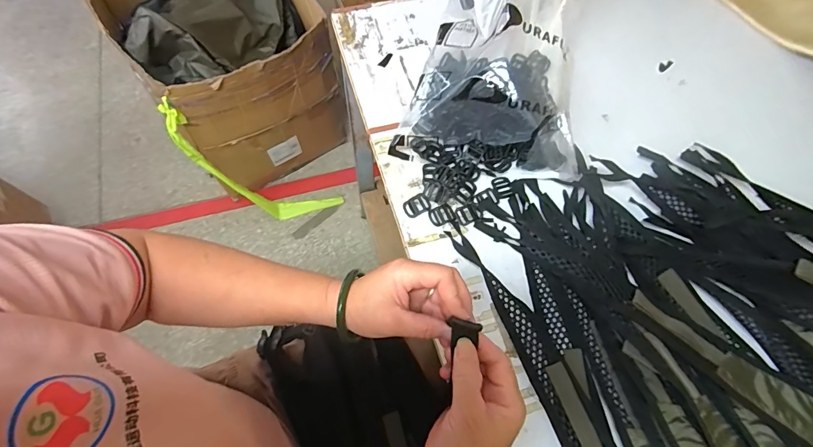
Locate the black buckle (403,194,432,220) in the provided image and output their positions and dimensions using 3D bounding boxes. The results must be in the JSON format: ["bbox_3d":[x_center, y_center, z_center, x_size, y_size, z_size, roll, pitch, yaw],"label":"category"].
[{"bbox_3d":[0.014,-0.025,0.548,0.036,0.004,0.027,-25,70,-14],"label":"black buckle"}]

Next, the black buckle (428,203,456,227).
[{"bbox_3d":[0.049,-0.012,0.546,0.035,0.004,0.027,-21,69,-12],"label":"black buckle"}]

